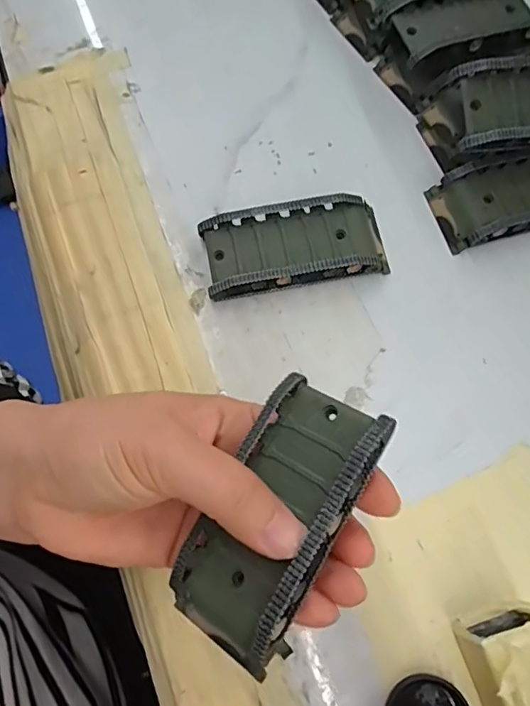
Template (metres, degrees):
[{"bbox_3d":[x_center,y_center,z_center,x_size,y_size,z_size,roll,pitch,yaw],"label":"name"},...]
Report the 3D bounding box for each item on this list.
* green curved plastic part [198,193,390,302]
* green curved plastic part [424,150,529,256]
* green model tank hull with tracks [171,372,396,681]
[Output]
[{"bbox_3d":[0.016,-0.058,0.283,0.095,0.019,0.043,-10,72,-4],"label":"green curved plastic part"},{"bbox_3d":[0.144,-0.090,0.295,0.095,0.020,0.044,-17,73,-6],"label":"green curved plastic part"},{"bbox_3d":[0.003,0.057,0.182,0.043,0.021,0.095,28,83,9],"label":"green model tank hull with tracks"}]

